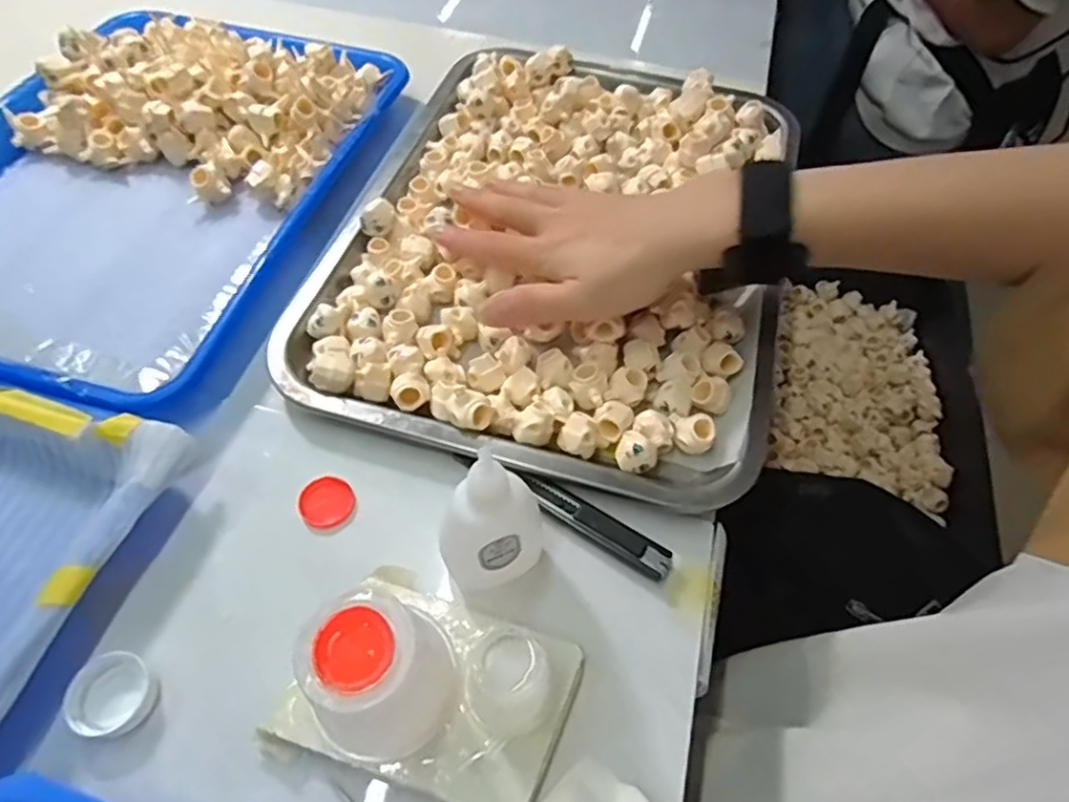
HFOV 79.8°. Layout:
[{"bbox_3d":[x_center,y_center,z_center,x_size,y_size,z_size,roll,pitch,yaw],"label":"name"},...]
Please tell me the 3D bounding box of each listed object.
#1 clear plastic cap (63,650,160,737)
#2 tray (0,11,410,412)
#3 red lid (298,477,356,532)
[{"bbox_3d":[-0.170,0.118,0.257,0.029,0.009,0.032,-31,63,-20],"label":"clear plastic cap"},{"bbox_3d":[-0.251,-0.150,0.407,0.256,0.037,0.328,16,58,8],"label":"tray"},{"bbox_3d":[-0.100,0.049,0.308,0.025,0.004,0.028,-35,65,-22],"label":"red lid"}]

